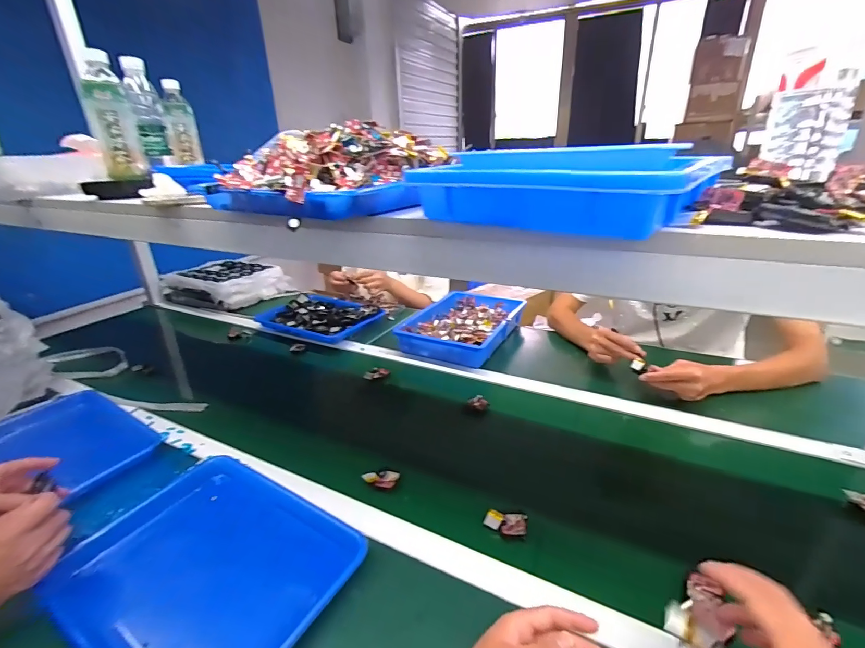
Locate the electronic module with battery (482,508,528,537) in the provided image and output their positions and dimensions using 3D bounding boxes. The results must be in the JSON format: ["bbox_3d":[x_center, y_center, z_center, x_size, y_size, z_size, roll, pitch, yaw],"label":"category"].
[{"bbox_3d":[0.100,0.272,0.554,0.056,0.012,0.037,4,25,14],"label":"electronic module with battery"}]

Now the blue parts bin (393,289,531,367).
[{"bbox_3d":[0.091,-0.006,1.129,0.256,0.058,0.378,11,27,28],"label":"blue parts bin"}]

